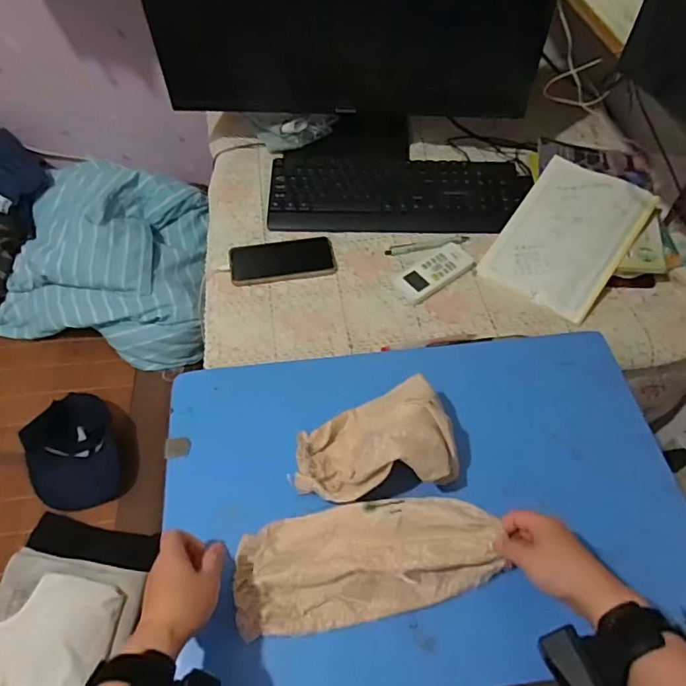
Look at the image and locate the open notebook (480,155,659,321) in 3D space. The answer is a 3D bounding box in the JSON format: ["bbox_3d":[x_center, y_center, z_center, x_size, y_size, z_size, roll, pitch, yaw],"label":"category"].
[{"bbox_3d":[0.352,-0.170,0.830,0.179,0.014,0.252,31,76,21],"label":"open notebook"}]

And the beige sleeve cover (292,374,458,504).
[{"bbox_3d":[0.035,0.110,0.594,0.175,0.085,0.117,-7,55,-6],"label":"beige sleeve cover"}]

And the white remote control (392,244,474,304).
[{"bbox_3d":[0.144,-0.113,0.826,0.134,0.016,0.057,-32,61,-21],"label":"white remote control"}]

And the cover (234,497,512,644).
[{"bbox_3d":[0.025,0.228,0.551,0.269,0.050,0.111,-12,55,1],"label":"cover"}]

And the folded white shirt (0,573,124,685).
[{"bbox_3d":[-0.424,0.425,0.734,0.198,0.028,0.183,7,55,5],"label":"folded white shirt"}]

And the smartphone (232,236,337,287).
[{"bbox_3d":[-0.097,-0.133,0.838,0.162,0.013,0.084,-8,55,-6],"label":"smartphone"}]

